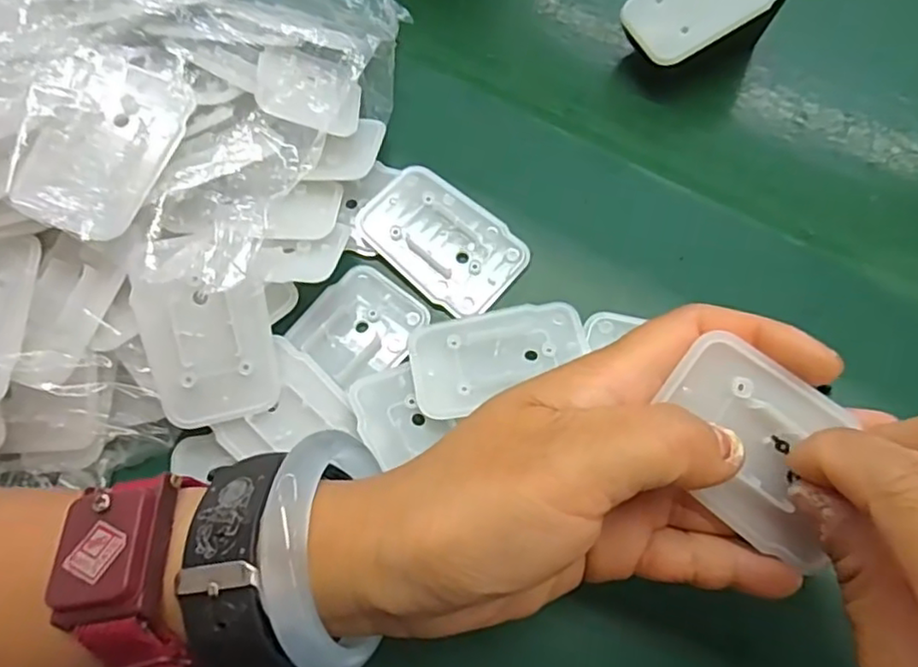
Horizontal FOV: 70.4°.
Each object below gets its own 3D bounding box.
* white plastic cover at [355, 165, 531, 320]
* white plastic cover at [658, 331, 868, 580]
[{"bbox_3d":[-0.007,-0.041,0.274,0.068,0.009,0.043,39,75,16],"label":"white plastic cover"},{"bbox_3d":[0.084,0.032,0.181,0.062,0.005,0.043,35,98,1],"label":"white plastic cover"}]

